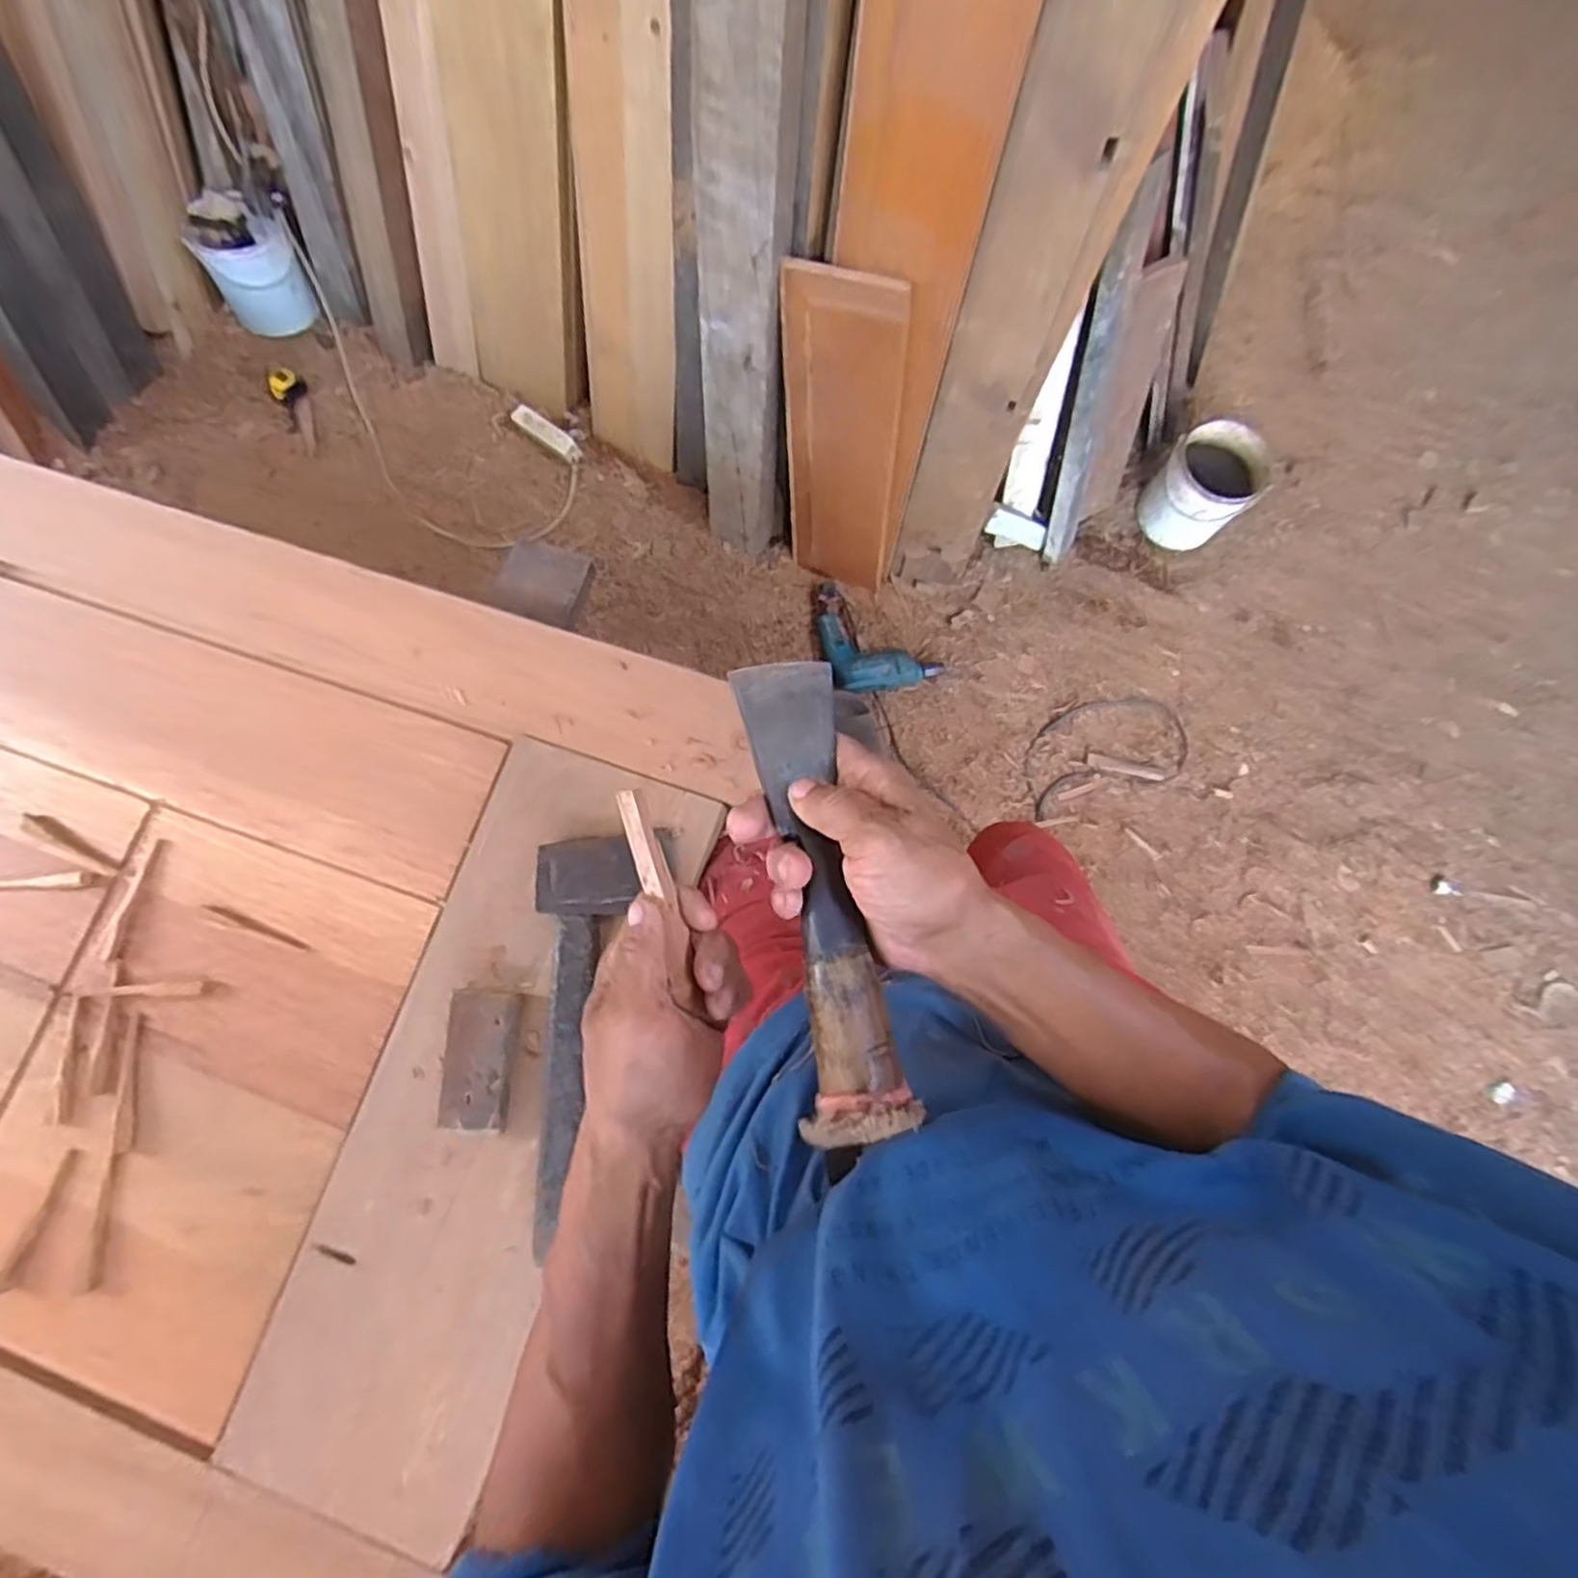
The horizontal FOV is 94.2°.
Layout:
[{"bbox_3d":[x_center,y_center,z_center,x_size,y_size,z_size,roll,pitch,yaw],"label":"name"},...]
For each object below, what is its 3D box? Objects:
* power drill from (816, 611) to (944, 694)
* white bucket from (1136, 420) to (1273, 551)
[{"bbox_3d":[0.175,-0.286,1.416,0.212,0.067,0.188,-18,78,-5],"label":"power drill"},{"bbox_3d":[0.808,-0.585,1.434,0.181,0.194,0.145,35,79,7],"label":"white bucket"}]

